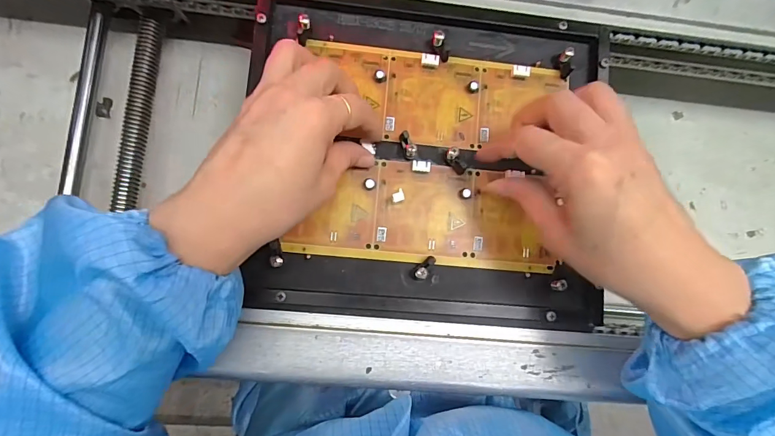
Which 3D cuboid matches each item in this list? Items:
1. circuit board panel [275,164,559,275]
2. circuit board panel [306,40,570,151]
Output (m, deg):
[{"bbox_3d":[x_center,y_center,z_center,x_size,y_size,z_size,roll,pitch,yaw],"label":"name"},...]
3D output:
[{"bbox_3d":[0.028,-0.004,0.289,0.186,0.004,0.070,5,86,-4],"label":"circuit board panel"},{"bbox_3d":[0.037,-0.089,0.295,0.182,0.007,0.067,8,86,-4],"label":"circuit board panel"}]

